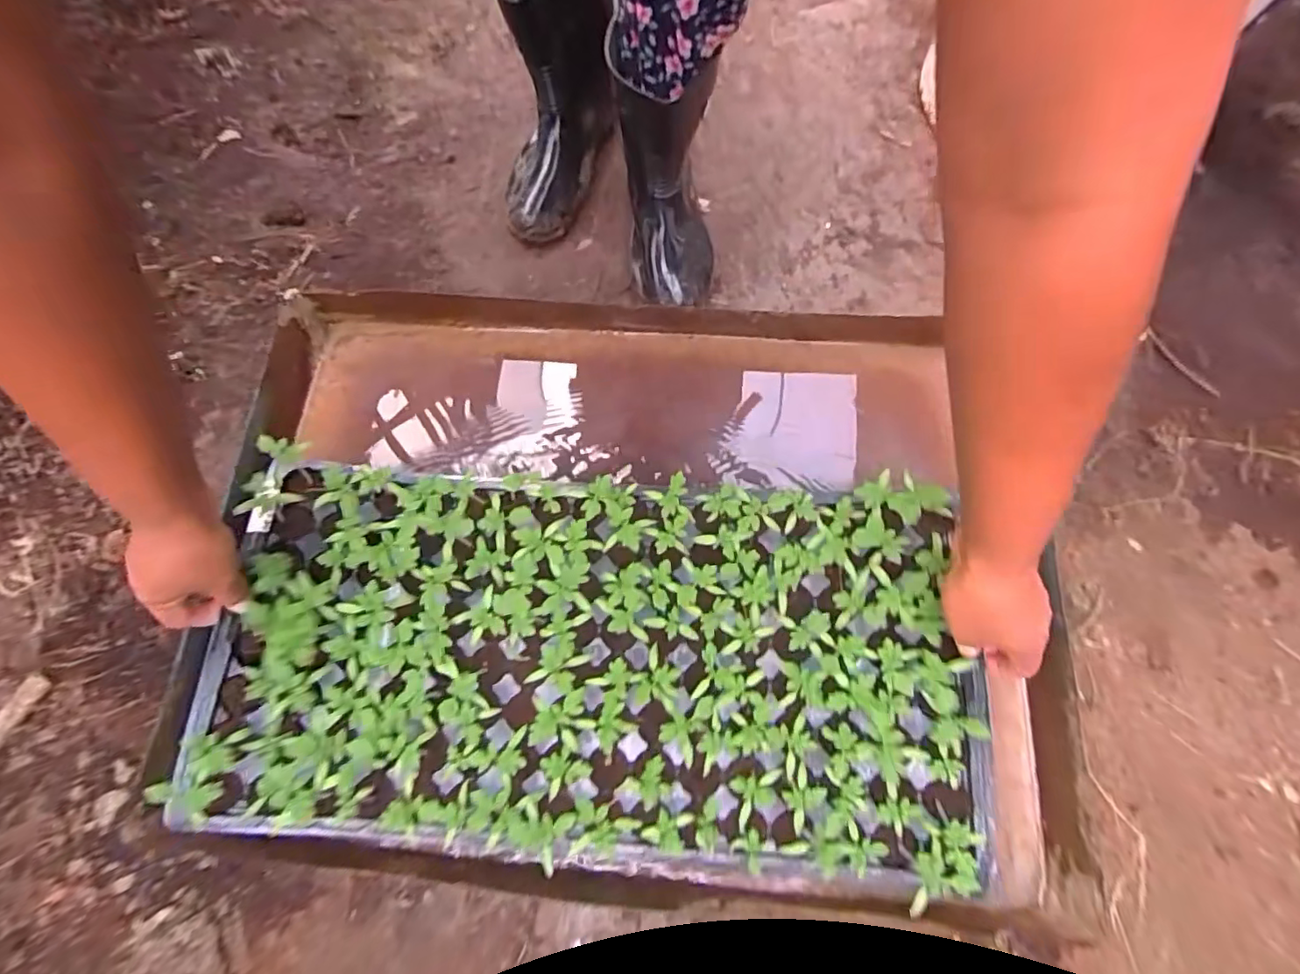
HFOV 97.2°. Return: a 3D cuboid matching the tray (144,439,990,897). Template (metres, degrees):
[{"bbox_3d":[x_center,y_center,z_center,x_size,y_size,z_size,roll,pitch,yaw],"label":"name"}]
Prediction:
[{"bbox_3d":[-0.046,0.125,0.434,0.570,0.083,0.278,3,71,3],"label":"tray"}]

